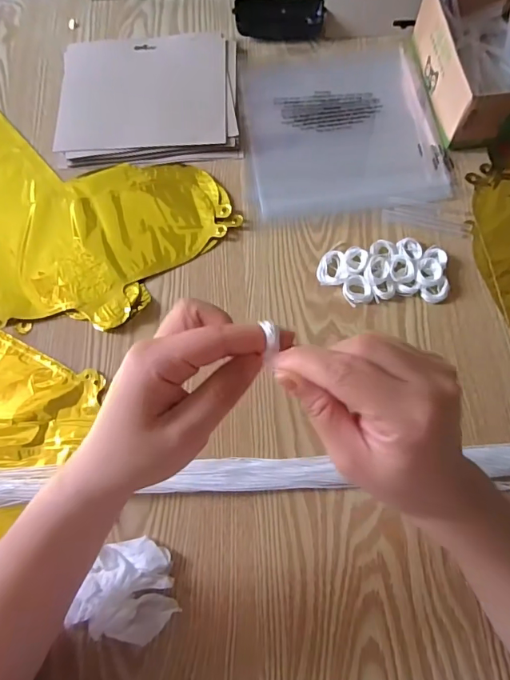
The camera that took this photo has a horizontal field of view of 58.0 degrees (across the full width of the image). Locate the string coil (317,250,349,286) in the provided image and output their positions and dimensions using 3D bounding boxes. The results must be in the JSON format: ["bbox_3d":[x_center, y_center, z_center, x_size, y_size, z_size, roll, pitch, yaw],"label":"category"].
[{"bbox_3d":[0.075,-0.071,0.456,0.029,0.006,0.037,-6,70,0],"label":"string coil"}]

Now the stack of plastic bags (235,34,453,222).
[{"bbox_3d":[0.097,-0.251,0.529,0.214,0.013,0.246,-7,70,0],"label":"stack of plastic bags"}]

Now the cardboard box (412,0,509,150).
[{"bbox_3d":[0.265,-0.315,0.511,0.134,0.067,0.190,-7,70,0],"label":"cardboard box"}]

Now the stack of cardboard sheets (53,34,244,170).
[{"bbox_3d":[-0.123,-0.280,0.533,0.203,0.010,0.174,-4,70,1],"label":"stack of cardboard sheets"}]

